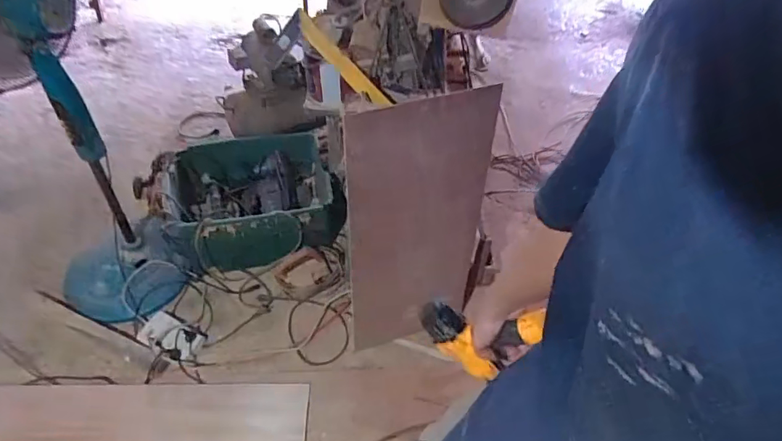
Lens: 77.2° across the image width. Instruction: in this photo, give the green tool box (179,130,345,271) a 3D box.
[{"bbox_3d":[-0.481,-0.050,1.831,0.551,0.330,0.490,-12,49,-15],"label":"green tool box"}]

